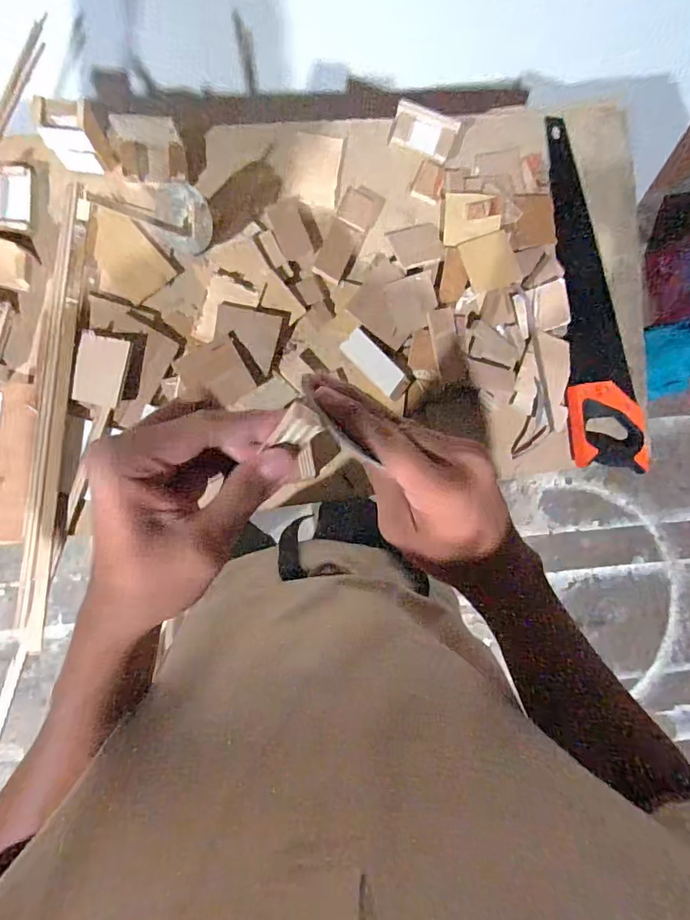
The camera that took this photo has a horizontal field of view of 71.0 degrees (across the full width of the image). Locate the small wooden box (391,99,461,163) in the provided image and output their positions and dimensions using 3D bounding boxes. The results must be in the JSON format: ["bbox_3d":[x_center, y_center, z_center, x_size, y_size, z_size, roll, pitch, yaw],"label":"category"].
[{"bbox_3d":[0.110,-0.458,0.674,0.086,0.024,0.054,21,90,-6],"label":"small wooden box"}]

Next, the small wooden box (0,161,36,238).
[{"bbox_3d":[-0.422,-0.335,0.614,0.044,0.025,0.092,3,92,-6],"label":"small wooden box"}]

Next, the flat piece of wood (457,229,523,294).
[{"bbox_3d":[0.208,-0.280,0.685,0.072,0.011,0.073,-18,93,-5],"label":"flat piece of wood"}]

